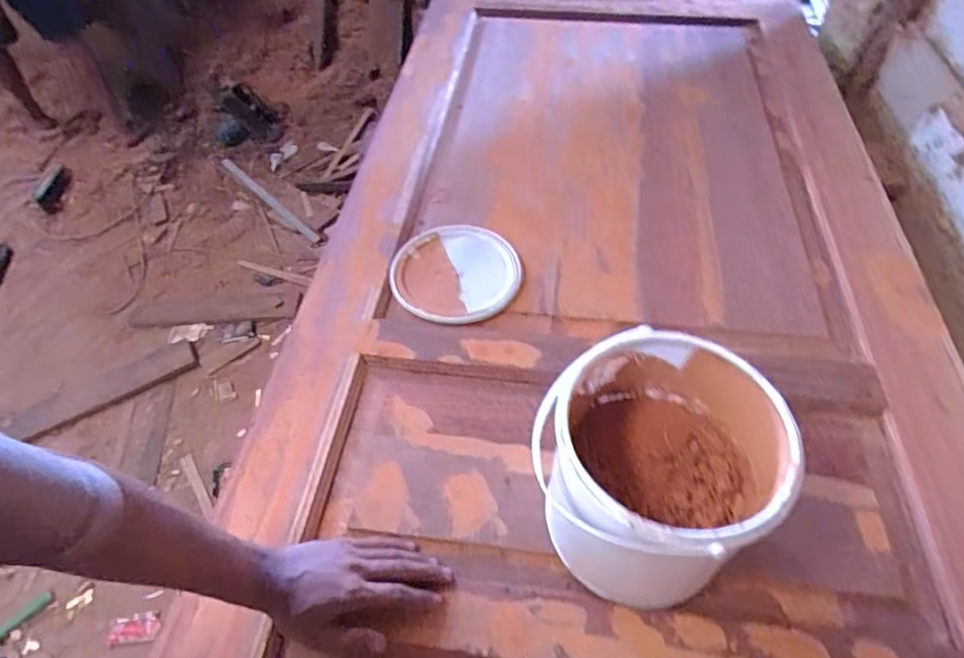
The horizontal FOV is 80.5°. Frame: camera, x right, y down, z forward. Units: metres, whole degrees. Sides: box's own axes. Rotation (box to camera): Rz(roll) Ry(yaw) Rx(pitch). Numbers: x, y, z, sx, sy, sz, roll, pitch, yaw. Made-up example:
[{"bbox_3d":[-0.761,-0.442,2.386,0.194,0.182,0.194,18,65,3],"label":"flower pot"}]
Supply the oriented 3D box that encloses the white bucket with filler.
[{"bbox_3d":[0.150,0.129,0.509,0.175,0.188,0.182,-2,53,2],"label":"white bucket with filler"}]

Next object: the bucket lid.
[{"bbox_3d":[-0.037,-0.079,0.779,0.177,0.025,0.159,12,53,10],"label":"bucket lid"}]

